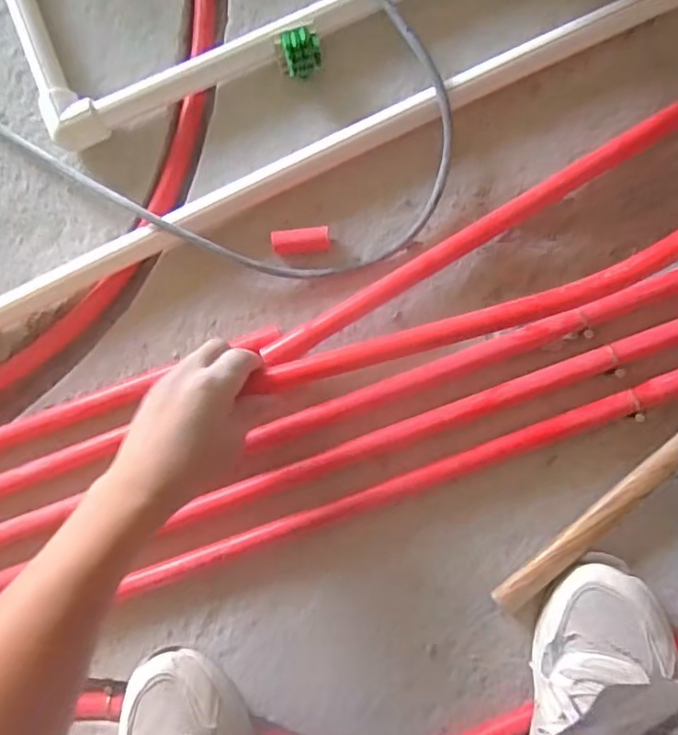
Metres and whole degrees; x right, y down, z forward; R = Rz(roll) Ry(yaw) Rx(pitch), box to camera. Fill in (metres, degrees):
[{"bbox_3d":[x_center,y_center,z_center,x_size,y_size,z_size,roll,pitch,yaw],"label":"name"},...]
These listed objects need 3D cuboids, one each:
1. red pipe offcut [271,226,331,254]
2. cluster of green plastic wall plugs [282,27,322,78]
[{"bbox_3d":[-0.034,-0.115,0.508,0.051,0.016,0.020,-6,89,4],"label":"red pipe offcut"},{"bbox_3d":[-0.033,-0.282,0.500,0.033,0.037,0.028,-15,88,4],"label":"cluster of green plastic wall plugs"}]

